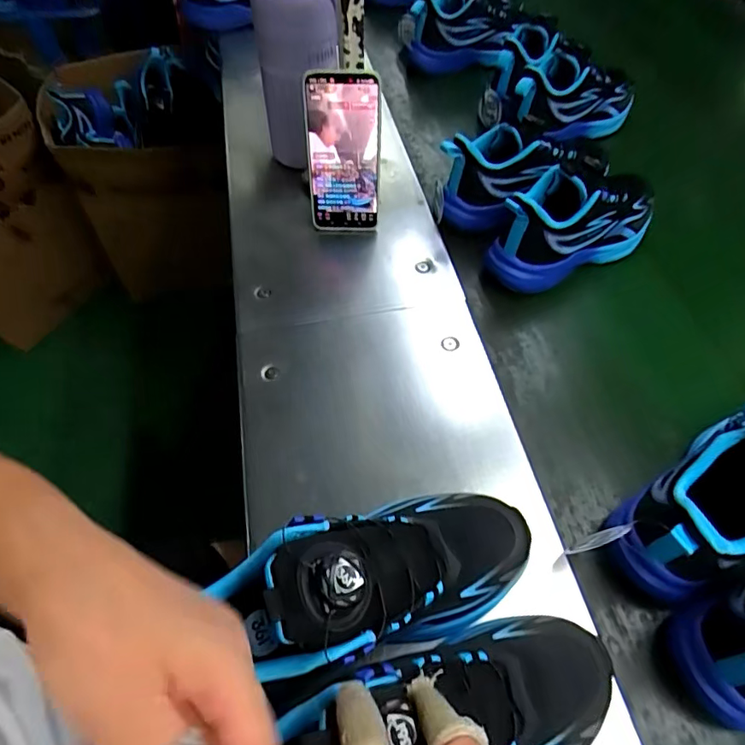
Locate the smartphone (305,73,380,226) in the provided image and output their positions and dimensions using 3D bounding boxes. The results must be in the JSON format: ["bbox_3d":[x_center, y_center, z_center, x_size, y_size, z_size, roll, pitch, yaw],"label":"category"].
[{"bbox_3d":[-0.032,-0.230,0.545,0.077,0.161,0.013,4,42,3],"label":"smartphone"}]

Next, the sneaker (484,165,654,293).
[{"bbox_3d":[0.231,-0.173,0.560,0.213,0.100,0.077,-28,59,-19],"label":"sneaker"}]

